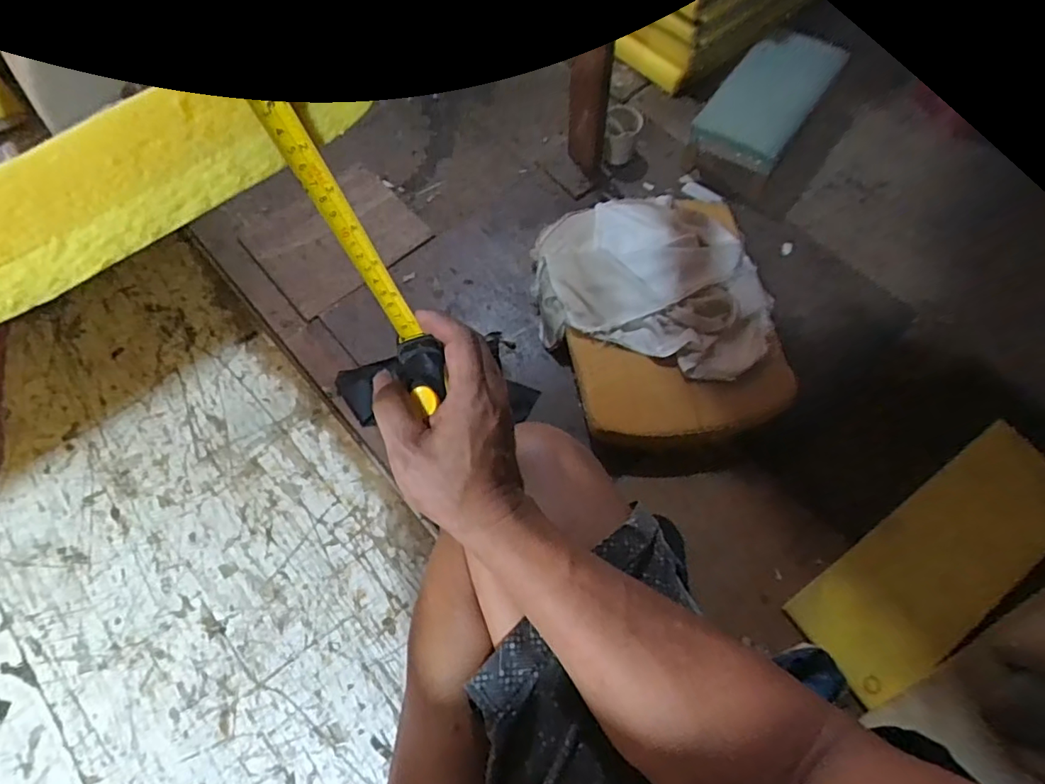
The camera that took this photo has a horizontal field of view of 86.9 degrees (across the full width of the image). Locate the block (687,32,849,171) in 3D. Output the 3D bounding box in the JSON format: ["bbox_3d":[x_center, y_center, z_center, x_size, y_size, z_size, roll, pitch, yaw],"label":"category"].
[{"bbox_3d":[0.690,-0.841,1.571,0.270,0.048,0.381,40,104,28],"label":"block"}]

